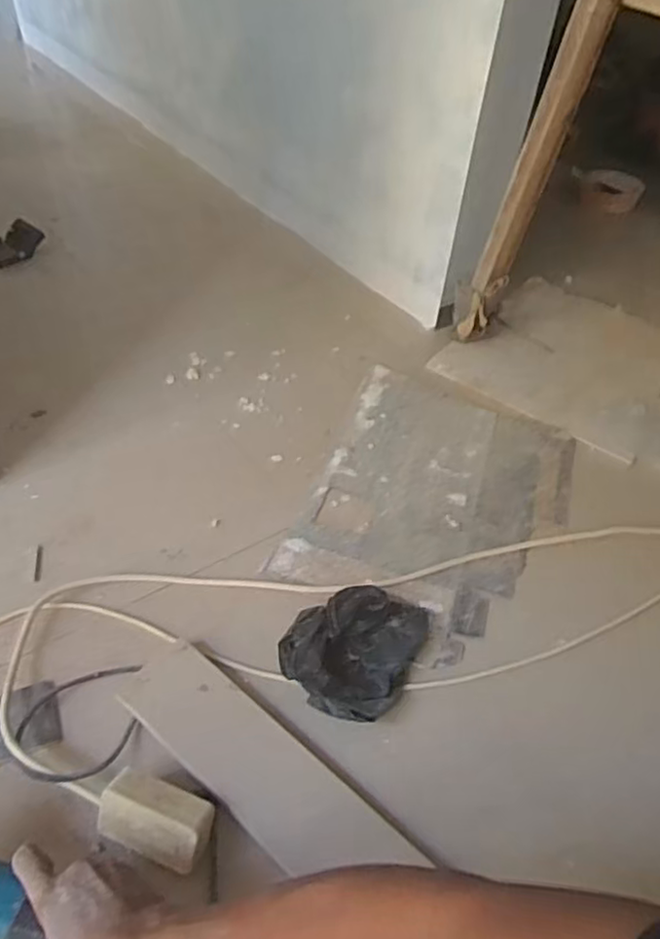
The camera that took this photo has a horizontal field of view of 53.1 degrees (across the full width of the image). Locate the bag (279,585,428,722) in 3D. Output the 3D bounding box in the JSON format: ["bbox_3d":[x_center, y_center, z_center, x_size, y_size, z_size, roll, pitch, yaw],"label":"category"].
[{"bbox_3d":[0.026,0.217,0.825,0.154,0.050,0.170,23,50,15],"label":"bag"}]

